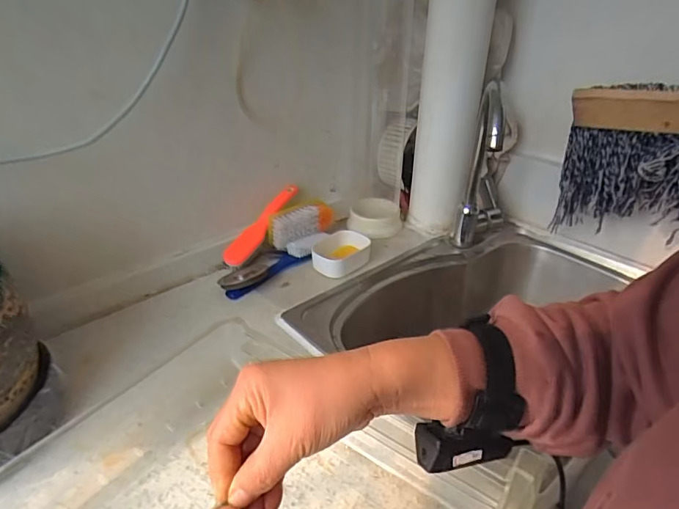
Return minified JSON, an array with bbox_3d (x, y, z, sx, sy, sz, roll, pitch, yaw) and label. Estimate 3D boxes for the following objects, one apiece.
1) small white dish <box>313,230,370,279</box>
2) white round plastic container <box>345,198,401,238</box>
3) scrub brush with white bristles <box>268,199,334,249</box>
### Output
[{"bbox_3d":[0.003,0.000,0.818,0.103,0.042,0.092,0,32,-3],"label":"small white dish"},{"bbox_3d":[0.073,-0.076,0.940,0.110,0.049,0.090,2,32,2],"label":"white round plastic container"},{"bbox_3d":[-0.067,-0.059,0.849,0.137,0.058,0.030,-24,39,-34],"label":"scrub brush with white bristles"}]

